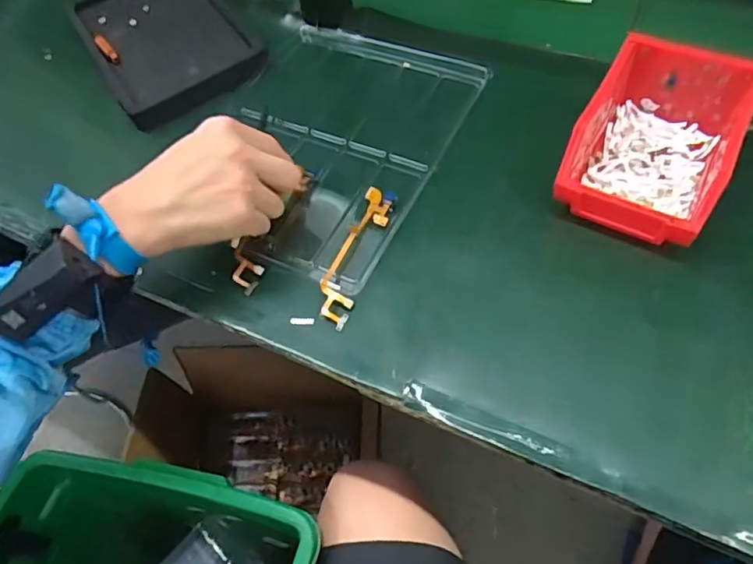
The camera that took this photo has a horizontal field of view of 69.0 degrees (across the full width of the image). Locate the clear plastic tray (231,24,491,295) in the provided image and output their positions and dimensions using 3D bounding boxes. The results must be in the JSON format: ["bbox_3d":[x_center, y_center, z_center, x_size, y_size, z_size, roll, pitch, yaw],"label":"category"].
[{"bbox_3d":[-0.040,-0.140,0.522,0.215,0.016,0.291,21,62,19],"label":"clear plastic tray"}]

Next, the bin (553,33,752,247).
[{"bbox_3d":[0.217,-0.108,0.428,0.104,0.077,0.144,25,63,21],"label":"bin"}]

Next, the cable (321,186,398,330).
[{"bbox_3d":[-0.016,-0.025,0.435,0.027,0.009,0.130,14,60,15],"label":"cable"}]

